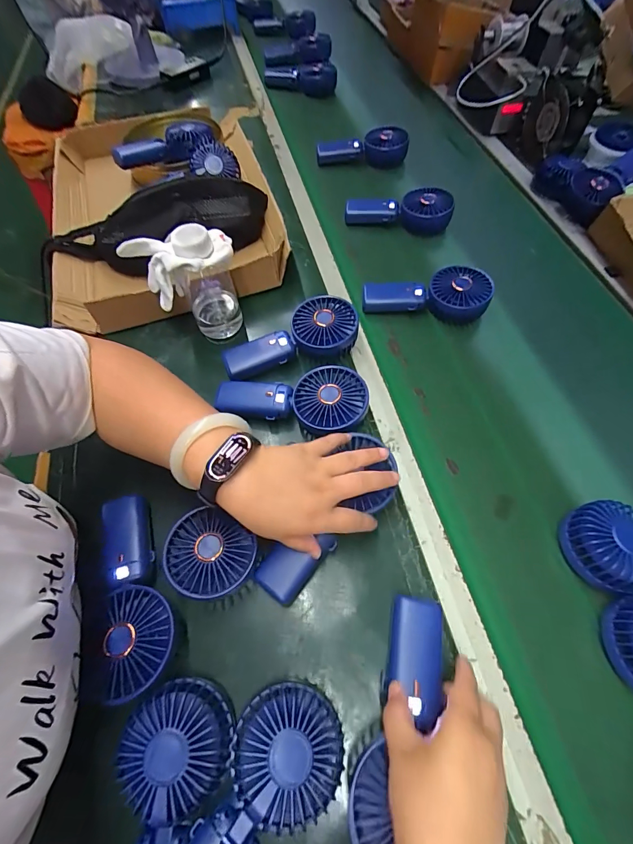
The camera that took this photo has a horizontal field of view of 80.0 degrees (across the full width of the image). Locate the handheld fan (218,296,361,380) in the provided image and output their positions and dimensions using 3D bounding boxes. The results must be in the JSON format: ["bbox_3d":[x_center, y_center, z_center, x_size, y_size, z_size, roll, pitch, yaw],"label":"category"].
[{"bbox_3d":[-0.037,-0.110,0.508,0.183,0.051,0.084,-14,61,-8],"label":"handheld fan"}]

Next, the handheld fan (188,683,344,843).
[{"bbox_3d":[-0.046,0.285,0.263,0.078,0.032,0.176,29,66,16],"label":"handheld fan"}]

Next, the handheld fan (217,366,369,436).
[{"bbox_3d":[-0.030,-0.028,0.462,0.179,0.049,0.088,11,61,6],"label":"handheld fan"}]

